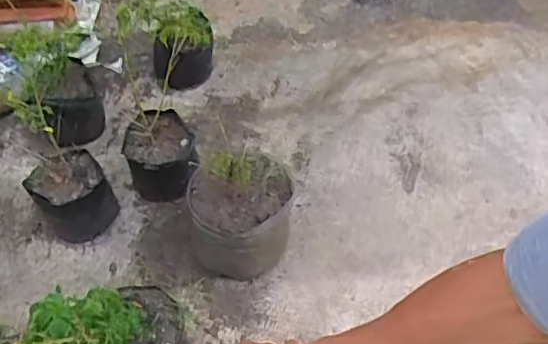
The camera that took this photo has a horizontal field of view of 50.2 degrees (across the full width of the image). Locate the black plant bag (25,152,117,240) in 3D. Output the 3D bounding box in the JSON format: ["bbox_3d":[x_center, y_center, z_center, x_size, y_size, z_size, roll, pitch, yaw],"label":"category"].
[{"bbox_3d":[-0.510,0.061,1.522,0.155,0.182,0.186,25,54,20],"label":"black plant bag"}]

